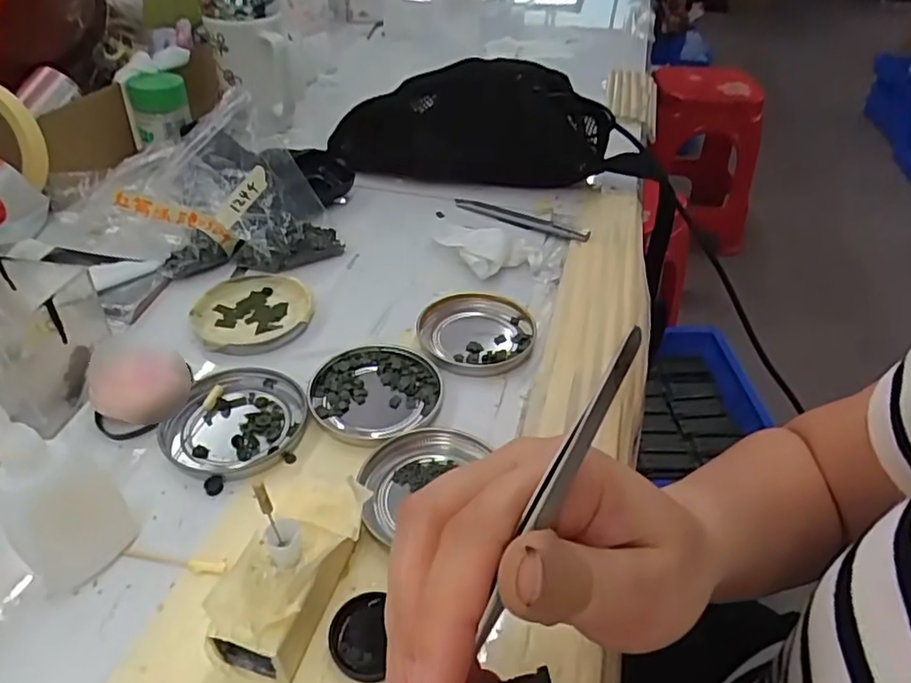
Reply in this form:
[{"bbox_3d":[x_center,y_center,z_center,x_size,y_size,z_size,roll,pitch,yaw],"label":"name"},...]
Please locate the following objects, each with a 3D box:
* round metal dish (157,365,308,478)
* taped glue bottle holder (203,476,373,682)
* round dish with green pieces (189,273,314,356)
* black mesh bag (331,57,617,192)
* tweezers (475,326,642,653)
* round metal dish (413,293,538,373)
[{"bbox_3d":[-0.127,0.045,0.357,0.078,0.008,0.077,1,39,-1],"label":"round metal dish"},{"bbox_3d":[-0.069,0.099,0.269,0.045,0.044,0.087,9,40,9],"label":"taped glue bottle holder"},{"bbox_3d":[-0.141,-0.020,0.436,0.078,0.012,0.082,1,39,-1],"label":"round dish with green pieces"},{"bbox_3d":[0.016,-0.212,0.600,0.259,0.100,0.049,4,40,3],"label":"black mesh bag"},{"bbox_3d":[0.022,0.050,0.169,0.005,0.007,0.124,26,79,25],"label":"tweezers"},{"bbox_3d":[0.014,-0.006,0.424,0.078,0.009,0.077,1,39,-1],"label":"round metal dish"}]

